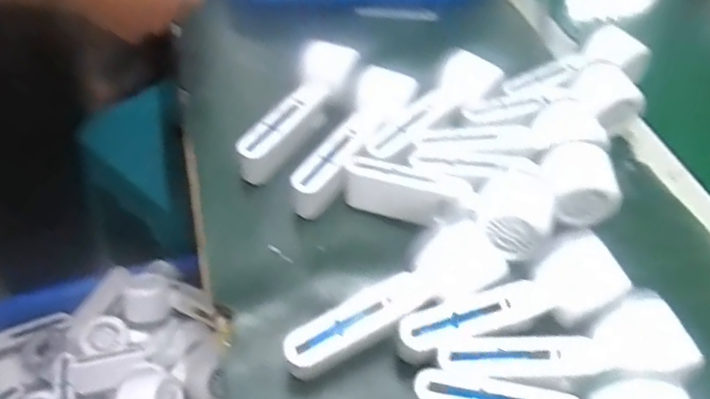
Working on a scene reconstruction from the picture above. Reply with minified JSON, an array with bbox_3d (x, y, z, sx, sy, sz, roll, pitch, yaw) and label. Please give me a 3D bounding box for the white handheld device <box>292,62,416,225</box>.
[{"bbox_3d":[-0.002,-0.054,0.517,0.045,0.037,0.160,27,66,18],"label":"white handheld device"}]

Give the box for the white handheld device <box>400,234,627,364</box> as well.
[{"bbox_3d":[0.110,0.078,0.409,0.160,0.043,0.051,-18,53,-19],"label":"white handheld device"}]

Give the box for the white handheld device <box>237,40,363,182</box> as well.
[{"bbox_3d":[-0.054,-0.081,0.536,0.031,0.048,0.157,27,69,18],"label":"white handheld device"}]

